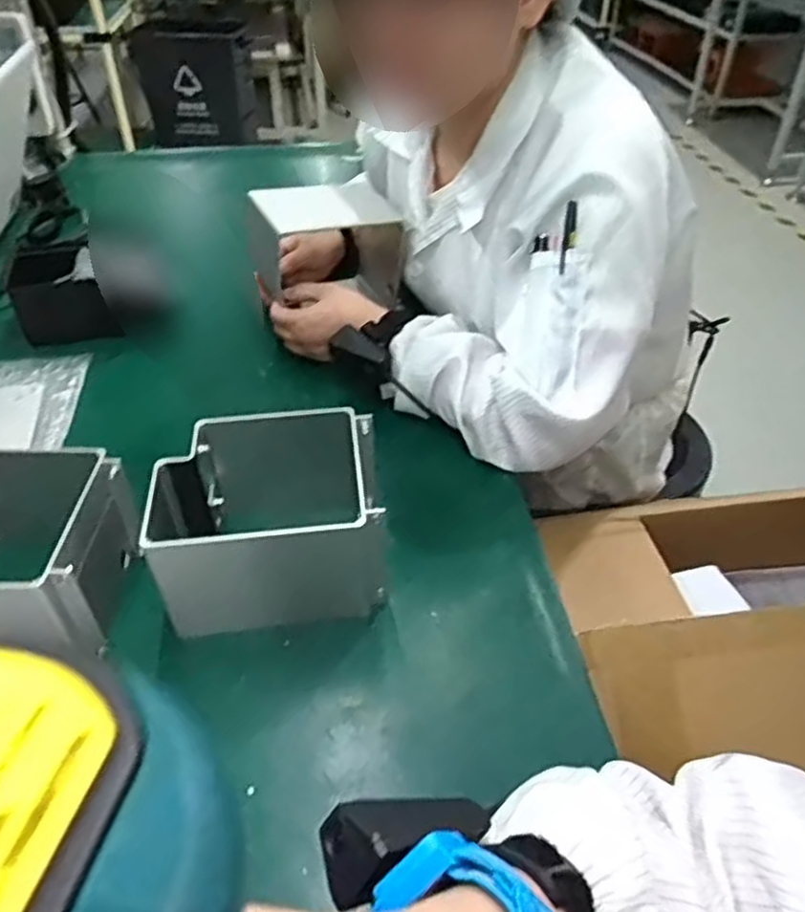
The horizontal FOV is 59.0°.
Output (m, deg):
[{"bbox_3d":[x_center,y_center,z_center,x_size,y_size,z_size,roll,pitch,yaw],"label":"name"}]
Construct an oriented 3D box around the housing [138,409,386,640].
[{"bbox_3d":[-0.100,0.040,0.554,0.160,0.100,0.151,-5,41,-6],"label":"housing"}]

